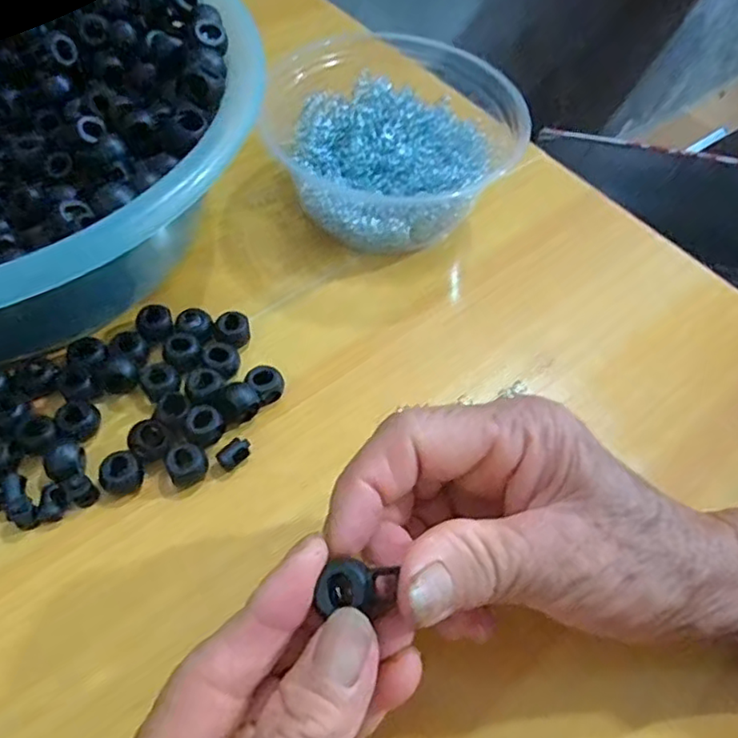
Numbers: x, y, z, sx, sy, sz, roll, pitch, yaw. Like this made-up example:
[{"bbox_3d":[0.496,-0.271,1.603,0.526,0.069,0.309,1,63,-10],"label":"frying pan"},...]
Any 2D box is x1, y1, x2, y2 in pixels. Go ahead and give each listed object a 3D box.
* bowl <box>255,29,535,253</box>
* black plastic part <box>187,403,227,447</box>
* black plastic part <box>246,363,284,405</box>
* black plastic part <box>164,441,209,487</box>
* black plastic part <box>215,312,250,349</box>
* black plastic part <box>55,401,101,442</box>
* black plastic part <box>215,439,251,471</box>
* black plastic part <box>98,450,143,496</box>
[{"bbox_3d":[0.013,-0.127,0.342,0.130,0.055,0.138,-21,62,-17],"label":"bowl"},{"bbox_3d":[-0.070,0.024,0.263,0.014,0.011,0.015,2,58,-3],"label":"black plastic part"},{"bbox_3d":[-0.046,0.007,0.276,0.015,0.010,0.015,2,58,-3],"label":"black plastic part"},{"bbox_3d":[-0.075,0.041,0.253,0.016,0.014,0.015,2,58,-3],"label":"black plastic part"},{"bbox_3d":[-0.065,-0.018,0.292,0.015,0.010,0.017,-9,60,-10],"label":"black plastic part"},{"bbox_3d":[-0.125,0.022,0.262,0.016,0.010,0.017,2,58,-3],"label":"black plastic part"},{"bbox_3d":[-0.057,0.036,0.259,0.015,0.007,0.008,-29,65,-20],"label":"black plastic part"},{"bbox_3d":[-0.102,0.043,0.251,0.016,0.013,0.014,-37,68,-24],"label":"black plastic part"}]

